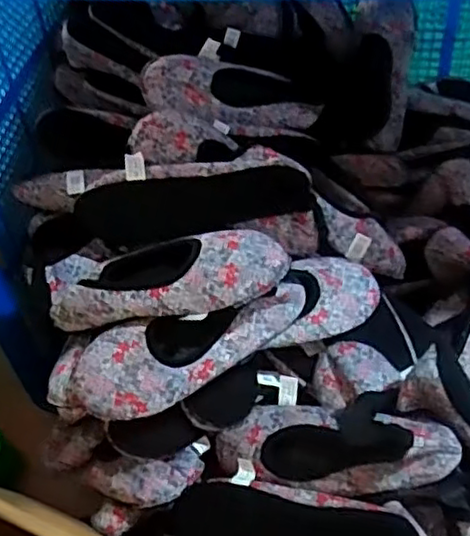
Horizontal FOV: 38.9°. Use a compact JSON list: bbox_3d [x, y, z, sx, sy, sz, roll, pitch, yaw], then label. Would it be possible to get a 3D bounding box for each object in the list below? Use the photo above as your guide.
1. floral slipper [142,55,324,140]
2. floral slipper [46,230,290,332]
[{"bbox_3d":[0.008,-0.221,0.875,0.253,0.072,0.081,4,41,-29],"label":"floral slipper"},{"bbox_3d":[-0.083,0.005,0.688,0.273,0.049,0.111,-8,44,23],"label":"floral slipper"}]

